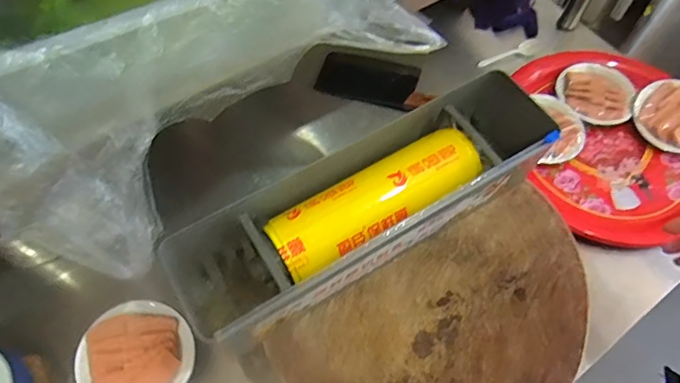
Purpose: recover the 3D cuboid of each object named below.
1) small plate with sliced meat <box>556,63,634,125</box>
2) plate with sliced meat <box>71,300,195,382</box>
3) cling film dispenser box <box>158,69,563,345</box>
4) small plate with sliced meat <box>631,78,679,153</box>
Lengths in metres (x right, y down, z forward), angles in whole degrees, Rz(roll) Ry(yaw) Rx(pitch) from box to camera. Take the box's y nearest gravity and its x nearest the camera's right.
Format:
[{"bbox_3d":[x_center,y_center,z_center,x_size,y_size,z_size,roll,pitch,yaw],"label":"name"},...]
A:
[{"bbox_3d":[0.449,-0.175,0.860,0.129,0.022,0.129,0,62,-1],"label":"small plate with sliced meat"},{"bbox_3d":[-0.250,0.200,0.593,0.132,0.028,0.123,0,62,-1],"label":"plate with sliced meat"},{"bbox_3d":[0.039,0.013,0.602,0.474,0.125,0.139,-28,66,-15],"label":"cling film dispenser box"},{"bbox_3d":[0.574,-0.131,0.826,0.130,0.051,0.131,0,62,-1],"label":"small plate with sliced meat"}]

